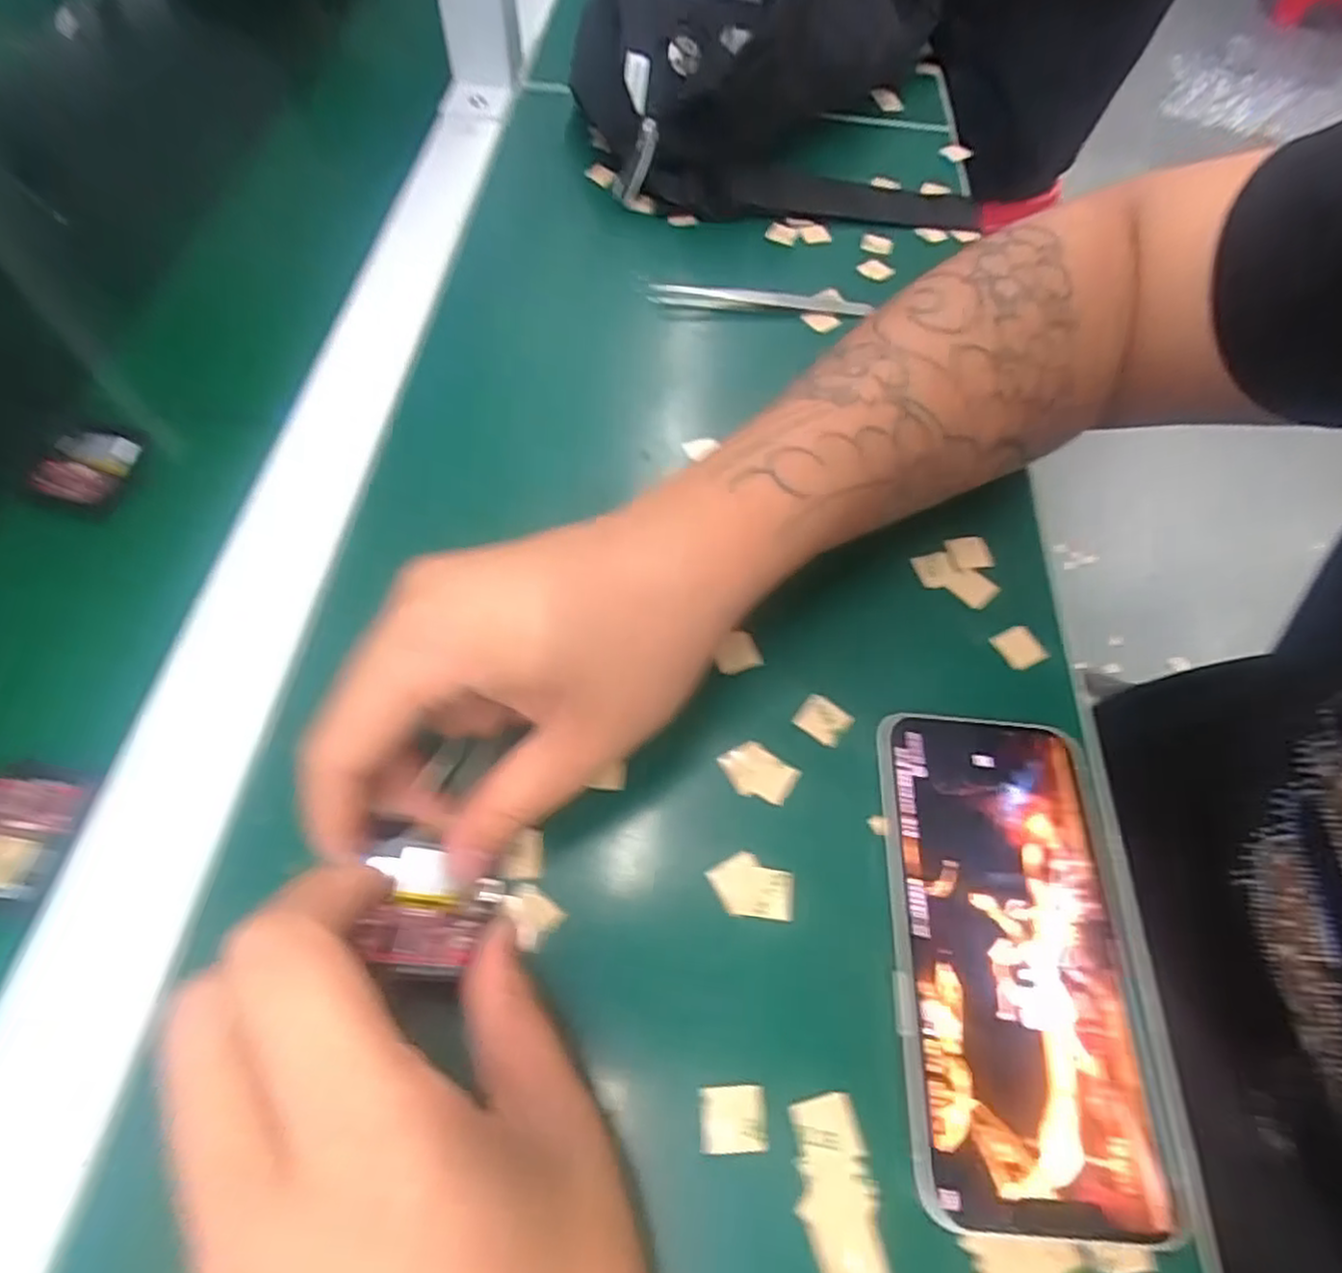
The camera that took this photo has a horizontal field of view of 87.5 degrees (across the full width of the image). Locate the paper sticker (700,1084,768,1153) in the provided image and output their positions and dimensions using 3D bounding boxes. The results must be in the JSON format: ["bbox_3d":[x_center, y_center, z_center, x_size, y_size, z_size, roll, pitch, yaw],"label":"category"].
[{"bbox_3d":[0.018,0.134,0.195,0.019,0.004,0.015,1,60,-3],"label":"paper sticker"}]

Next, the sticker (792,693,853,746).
[{"bbox_3d":[0.056,0.030,0.258,0.018,0.004,0.016,33,64,15],"label":"sticker"}]

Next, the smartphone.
[{"bbox_3d":[0.106,0.094,0.220,0.073,0.009,0.143,5,60,-1],"label":"smartphone"}]

